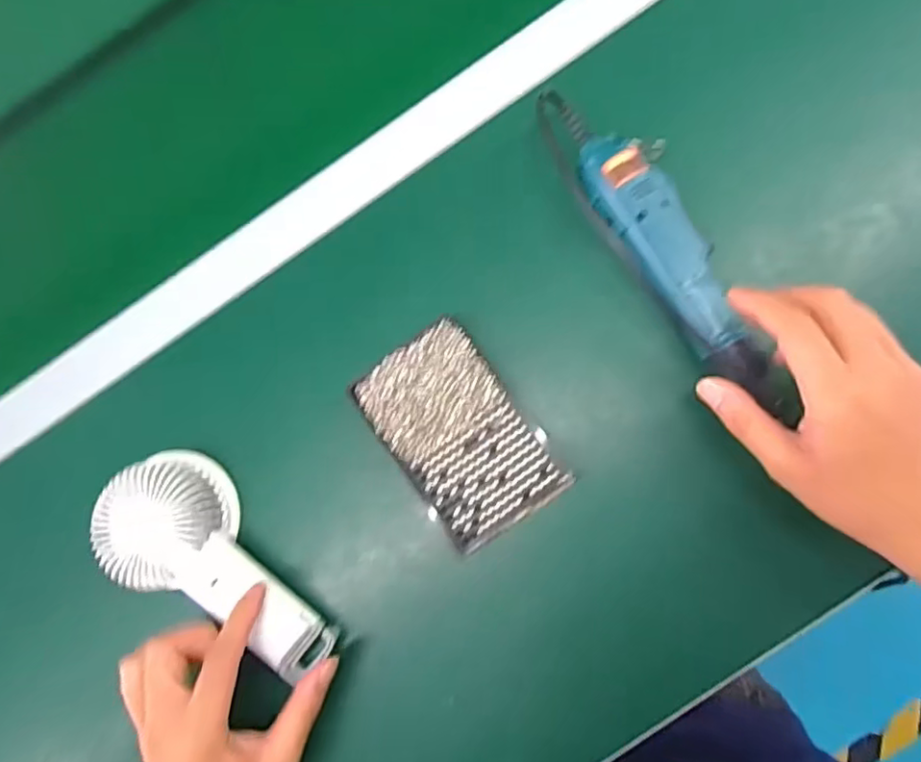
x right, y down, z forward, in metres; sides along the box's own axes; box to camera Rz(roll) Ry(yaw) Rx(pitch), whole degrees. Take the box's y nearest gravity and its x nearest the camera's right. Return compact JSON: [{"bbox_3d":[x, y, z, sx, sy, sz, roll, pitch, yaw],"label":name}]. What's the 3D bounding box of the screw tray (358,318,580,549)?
[{"bbox_3d":[-0.001,0.036,0.409,0.086,0.033,0.133,-36,80,1],"label":"screw tray"}]

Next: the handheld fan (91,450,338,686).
[{"bbox_3d":[-0.155,0.121,0.399,0.169,0.039,0.076,40,89,4],"label":"handheld fan"}]

